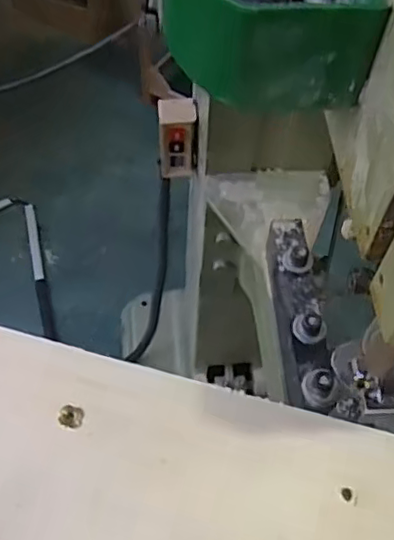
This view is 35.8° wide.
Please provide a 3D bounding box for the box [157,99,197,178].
[{"bbox_3d":[-0.027,-0.179,0.840,0.050,0.115,0.034,-1,57,-3],"label":"box"}]

